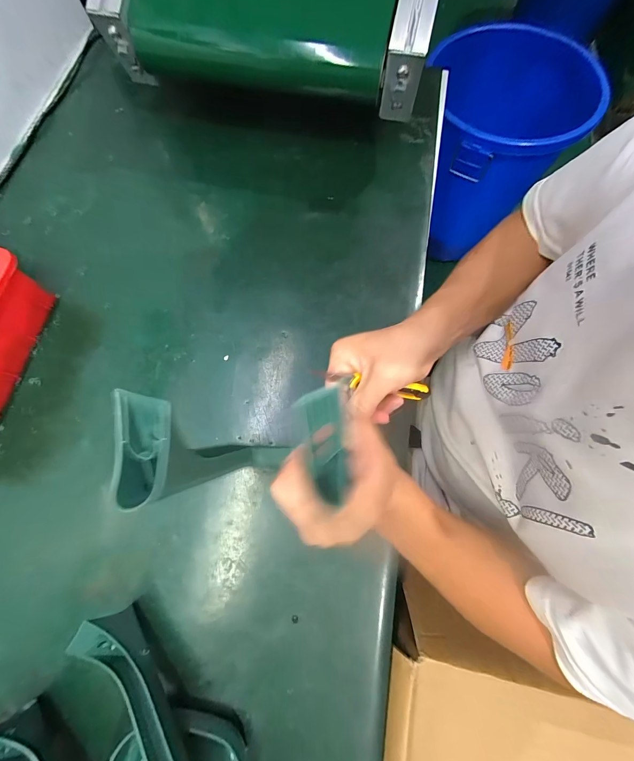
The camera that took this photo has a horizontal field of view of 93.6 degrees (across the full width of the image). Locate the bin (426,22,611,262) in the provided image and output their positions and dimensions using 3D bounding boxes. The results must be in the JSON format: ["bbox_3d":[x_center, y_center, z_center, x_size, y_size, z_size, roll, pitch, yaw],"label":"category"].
[{"bbox_3d":[0.503,-0.715,0.999,0.386,0.514,0.431,-3,74,0],"label":"bin"}]

